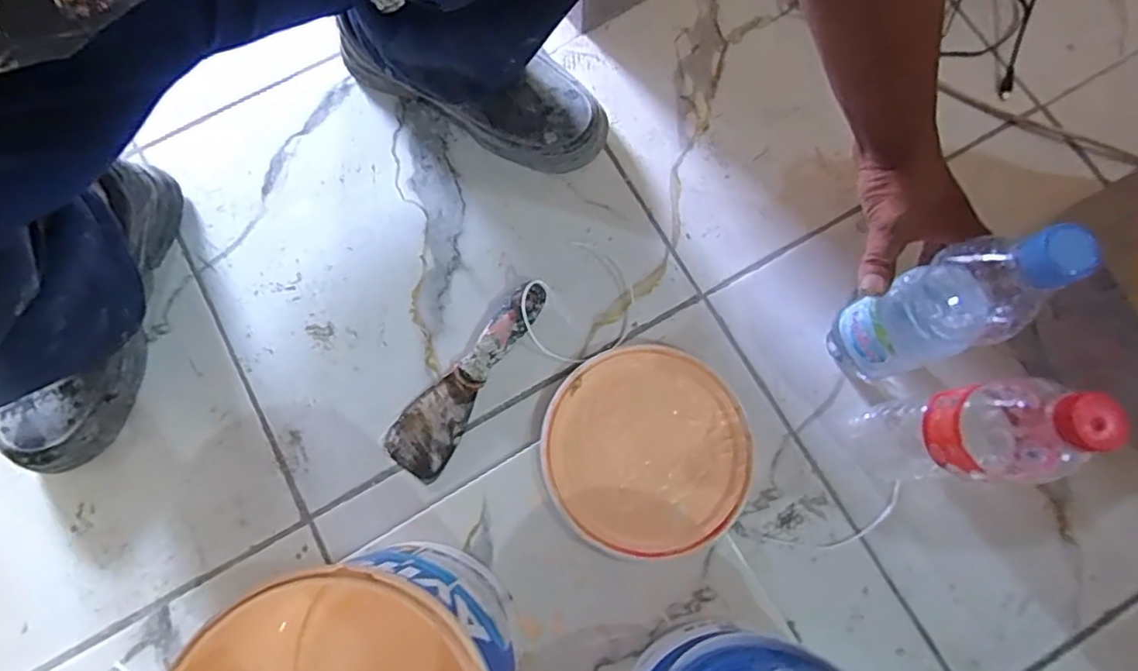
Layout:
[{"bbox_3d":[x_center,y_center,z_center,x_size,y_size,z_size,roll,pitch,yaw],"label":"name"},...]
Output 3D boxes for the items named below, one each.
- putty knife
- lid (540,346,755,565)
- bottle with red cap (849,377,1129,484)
[{"bbox_3d":[-0.093,0.032,0.534,0.055,0.028,0.193,31,79,8],"label":"putty knife"},{"bbox_3d":[0.066,0.097,0.524,0.171,0.013,0.169,0,76,1],"label":"lid"},{"bbox_3d":[0.275,0.068,0.423,0.060,0.224,0.060,-3,76,0],"label":"bottle with red cap"}]

